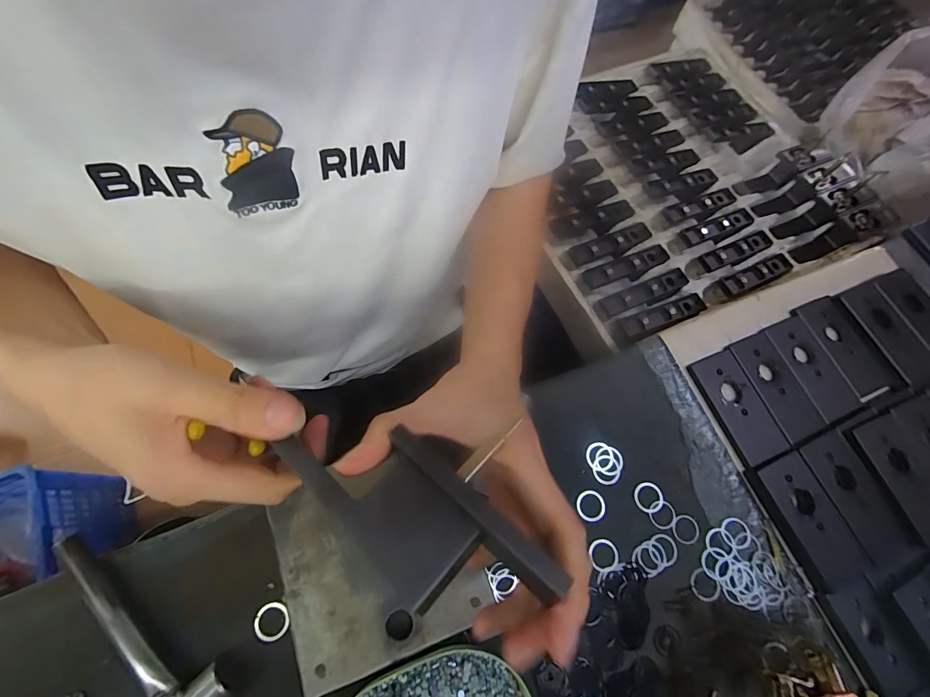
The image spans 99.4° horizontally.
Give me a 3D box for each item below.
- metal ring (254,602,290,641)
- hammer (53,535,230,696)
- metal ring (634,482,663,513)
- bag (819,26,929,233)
[{"bbox_3d":[-0.149,0.211,0.305,0.025,0.005,0.026,1,69,-3],"label":"metal ring"},{"bbox_3d":[-0.246,0.210,0.285,0.167,0.033,0.073,42,72,12],"label":"hammer"},{"bbox_3d":[0.165,0.134,0.354,0.025,0.004,0.025,1,69,-3],"label":"metal ring"},{"bbox_3d":[0.935,-0.469,0.779,0.341,0.219,0.302,-29,74,-14],"label":"bag"}]

